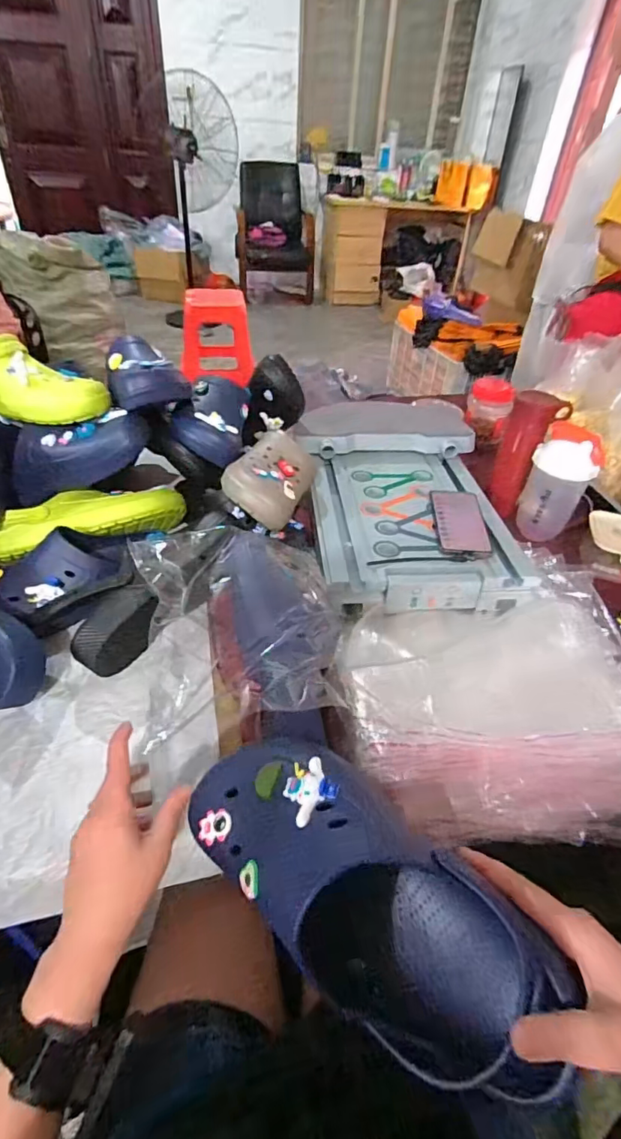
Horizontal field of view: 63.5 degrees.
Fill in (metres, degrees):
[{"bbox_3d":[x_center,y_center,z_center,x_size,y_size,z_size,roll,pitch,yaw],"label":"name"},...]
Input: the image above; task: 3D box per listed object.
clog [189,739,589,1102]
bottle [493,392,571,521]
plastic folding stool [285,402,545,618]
[{"bbox_3d":[0.030,0.223,0.364,0.289,0.090,0.114,28,47,30],"label":"clog"},{"bbox_3d":[0.366,-0.190,0.864,0.085,0.205,0.064,13,43,9],"label":"bottle"},{"bbox_3d":[0.158,-0.163,0.881,0.319,0.067,0.571,-1,42,-6],"label":"plastic folding stool"}]

